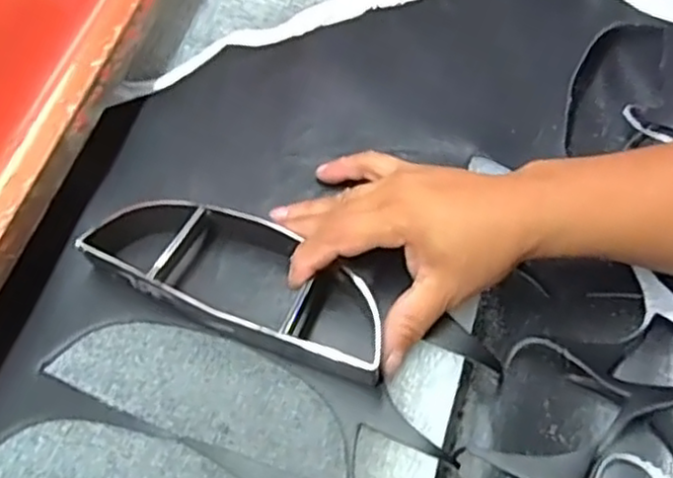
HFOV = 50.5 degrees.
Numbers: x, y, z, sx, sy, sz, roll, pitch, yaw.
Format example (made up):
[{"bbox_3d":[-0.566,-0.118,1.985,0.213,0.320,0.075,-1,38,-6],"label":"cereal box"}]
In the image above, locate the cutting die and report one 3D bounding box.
[{"bbox_3d":[-0.060,0.021,0.422,0.200,0.036,0.067,22,63,13],"label":"cutting die"}]

